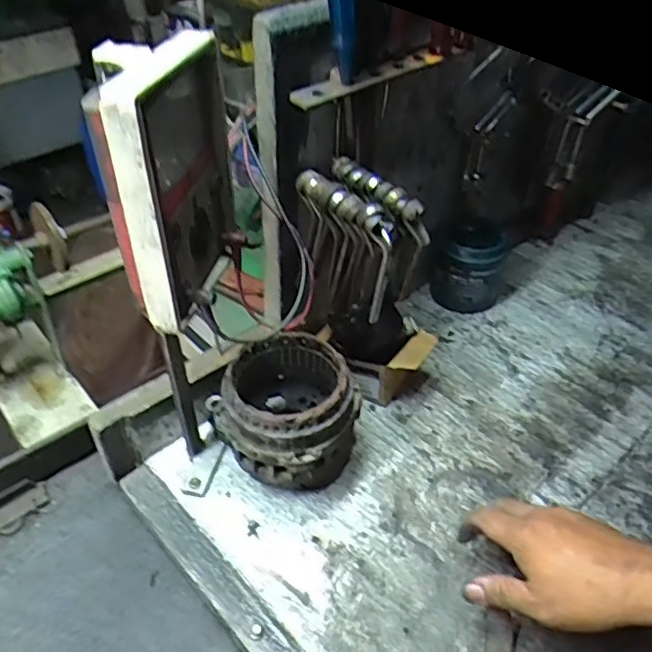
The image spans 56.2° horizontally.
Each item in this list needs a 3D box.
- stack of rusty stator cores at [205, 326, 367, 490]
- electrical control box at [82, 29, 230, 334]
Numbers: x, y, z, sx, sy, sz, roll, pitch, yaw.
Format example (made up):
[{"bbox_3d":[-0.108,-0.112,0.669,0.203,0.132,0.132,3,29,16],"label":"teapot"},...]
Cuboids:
[{"bbox_3d":[-0.033,0.093,0.619,0.120,0.124,0.129,18,43,18],"label":"stack of rusty stator cores"},{"bbox_3d":[-0.113,-0.105,0.433,0.054,0.166,0.125,8,41,8],"label":"electrical control box"}]

